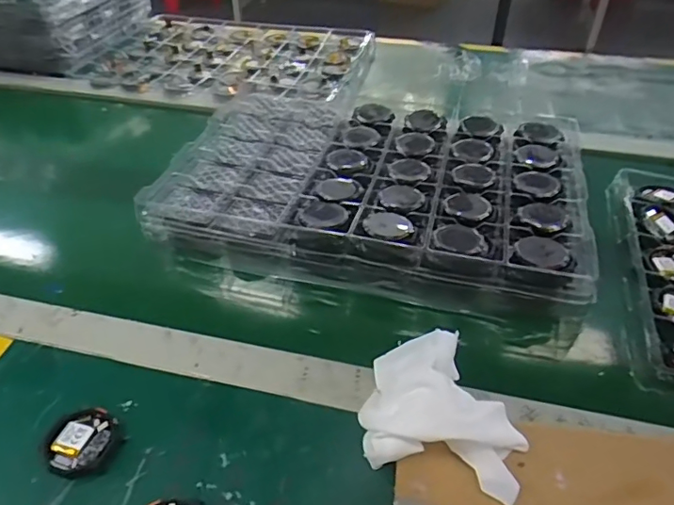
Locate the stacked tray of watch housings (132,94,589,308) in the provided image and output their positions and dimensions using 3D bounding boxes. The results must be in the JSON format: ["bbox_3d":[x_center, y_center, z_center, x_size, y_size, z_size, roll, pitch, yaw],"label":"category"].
[{"bbox_3d":[0.042,-0.087,0.603,0.444,0.053,0.311,11,43,11],"label":"stacked tray of watch housings"}]

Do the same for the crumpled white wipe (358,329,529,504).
[{"bbox_3d":[0.074,0.104,0.365,0.110,0.048,0.092,9,43,9],"label":"crumpled white wipe"}]

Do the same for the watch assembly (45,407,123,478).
[{"bbox_3d":[-0.180,0.134,0.380,0.047,0.006,0.047,0,42,0],"label":"watch assembly"}]

